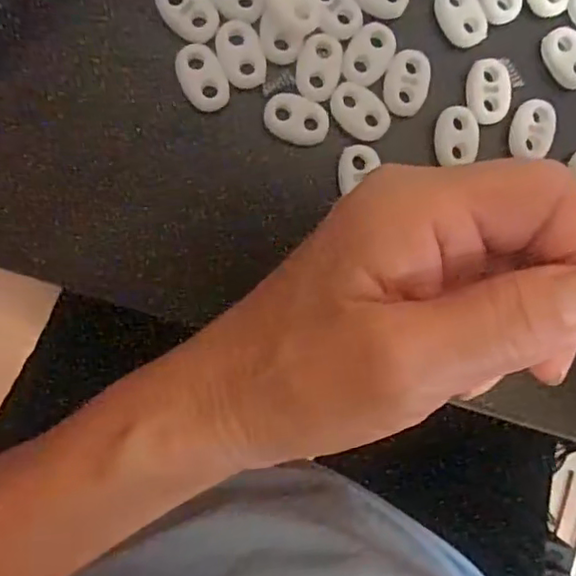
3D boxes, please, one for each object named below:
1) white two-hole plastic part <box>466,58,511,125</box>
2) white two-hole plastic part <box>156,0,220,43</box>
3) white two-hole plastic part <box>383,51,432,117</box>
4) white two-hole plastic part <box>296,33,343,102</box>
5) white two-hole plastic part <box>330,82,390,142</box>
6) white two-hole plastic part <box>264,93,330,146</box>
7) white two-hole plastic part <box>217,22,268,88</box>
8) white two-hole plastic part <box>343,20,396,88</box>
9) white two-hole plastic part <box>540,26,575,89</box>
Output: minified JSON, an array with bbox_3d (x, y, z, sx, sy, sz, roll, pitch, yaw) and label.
[{"bbox_3d":[0.072,-0.070,0.216,0.015,0.004,0.022,6,92,-7],"label":"white two-hole plastic part"},{"bbox_3d":[-0.033,-0.092,0.202,0.022,0.004,0.015,39,87,-7],"label":"white two-hole plastic part"},{"bbox_3d":[0.042,-0.072,0.213,0.014,0.004,0.022,13,91,-8],"label":"white two-hole plastic part"},{"bbox_3d":[0.011,-0.076,0.209,0.015,0.004,0.023,12,91,-8],"label":"white two-hole plastic part"},{"bbox_3d":[0.026,-0.062,0.211,0.022,0.004,0.016,32,88,-7],"label":"white two-hole plastic part"},{"bbox_3d":[0.003,-0.058,0.209,0.022,0.004,0.015,19,90,-8],"label":"white two-hole plastic part"},{"bbox_3d":[-0.016,-0.079,0.206,0.015,0.004,0.022,-21,95,-6],"label":"white two-hole plastic part"},{"bbox_3d":[0.028,-0.081,0.212,0.015,0.004,0.023,31,88,-7],"label":"white two-hole plastic part"},{"bbox_3d":[0.102,-0.083,0.222,0.015,0.004,0.022,-31,96,-5],"label":"white two-hole plastic part"}]

